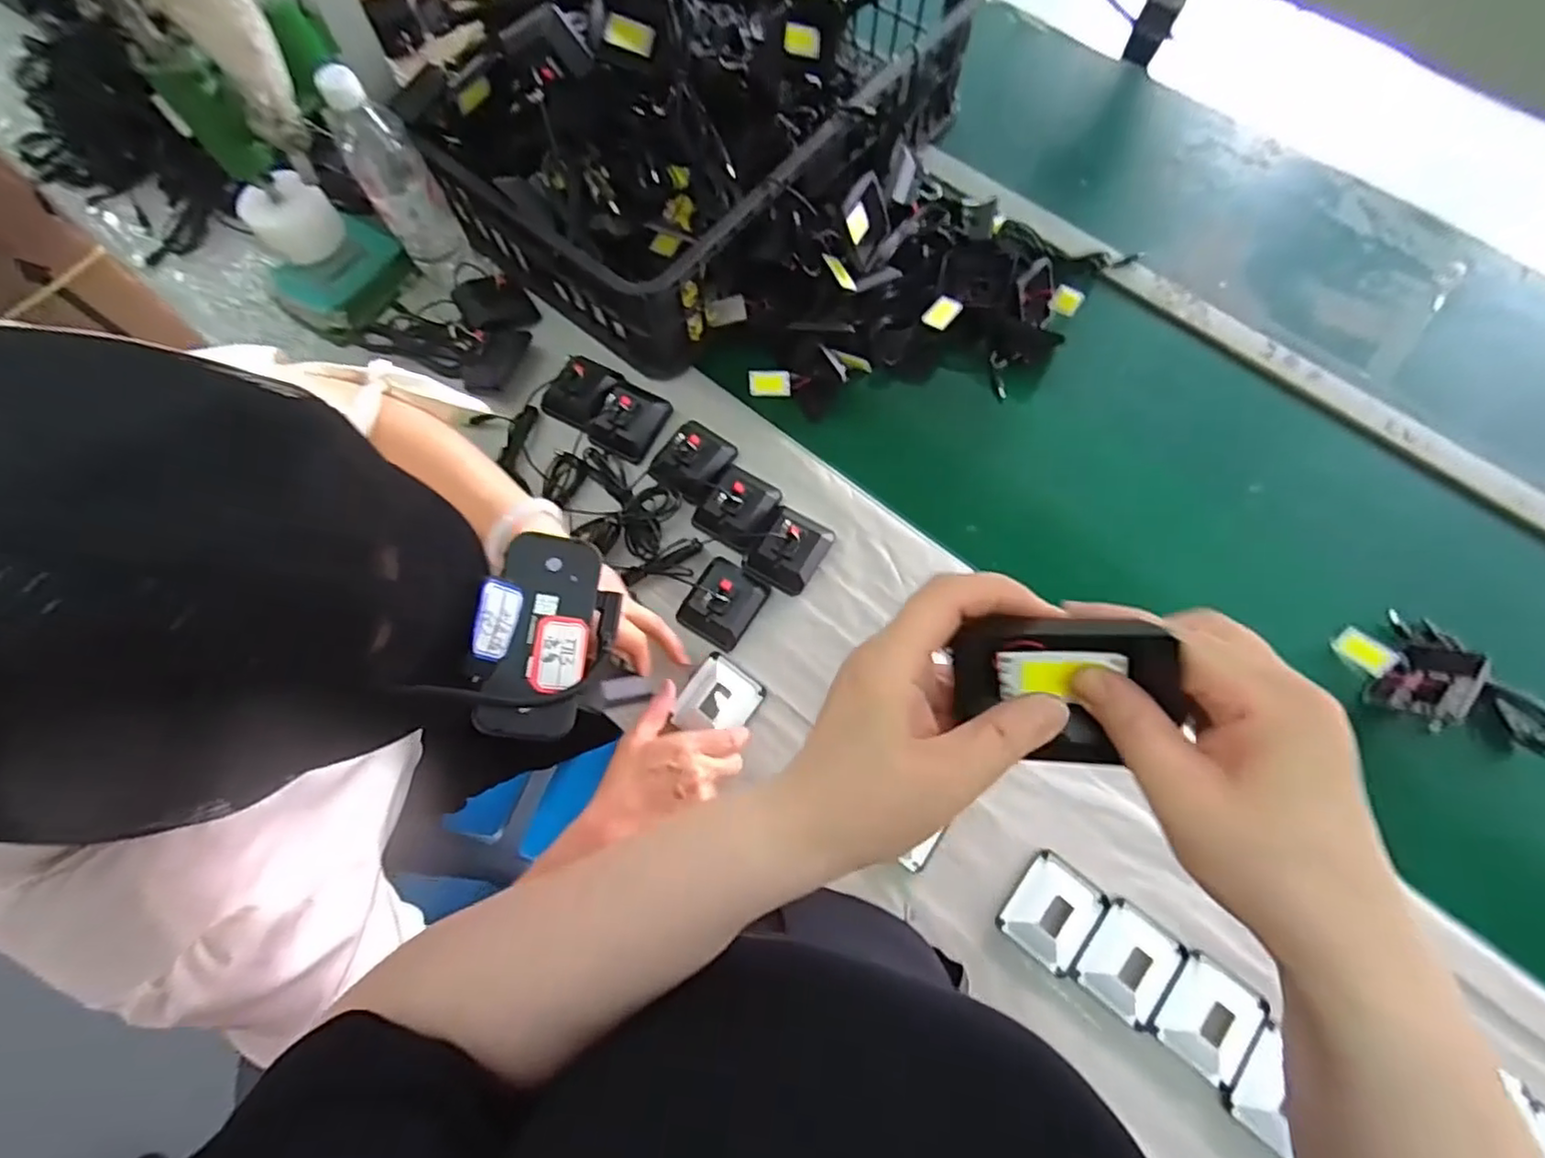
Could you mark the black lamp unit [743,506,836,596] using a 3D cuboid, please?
[{"bbox_3d":[0.018,-0.034,0.640,0.067,0.050,0.080,30,75,12],"label":"black lamp unit"}]

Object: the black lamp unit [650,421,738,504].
[{"bbox_3d":[-0.082,-0.129,0.681,0.074,0.034,0.084,25,74,10],"label":"black lamp unit"}]

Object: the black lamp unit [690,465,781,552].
[{"bbox_3d":[-0.033,-0.076,0.657,0.070,0.041,0.080,32,74,10],"label":"black lamp unit"}]

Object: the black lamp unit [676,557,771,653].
[{"bbox_3d":[-0.047,0.018,0.630,0.069,0.052,0.078,32,76,12],"label":"black lamp unit"}]

